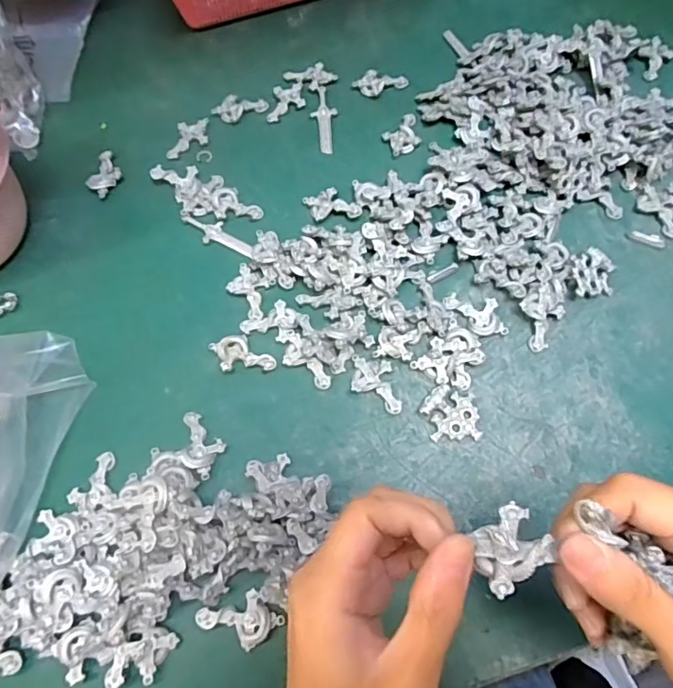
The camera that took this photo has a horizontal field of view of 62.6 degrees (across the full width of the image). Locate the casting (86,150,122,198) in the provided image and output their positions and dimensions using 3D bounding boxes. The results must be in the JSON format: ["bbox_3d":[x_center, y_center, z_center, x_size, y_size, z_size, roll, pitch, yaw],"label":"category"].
[{"bbox_3d":[-0.209,-0.152,0.494,0.031,0.006,0.047,-29,67,-11],"label":"casting"}]

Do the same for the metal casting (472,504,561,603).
[{"bbox_3d":[0.063,0.074,0.202,0.026,0.015,0.024,-34,68,-13],"label":"metal casting"}]

